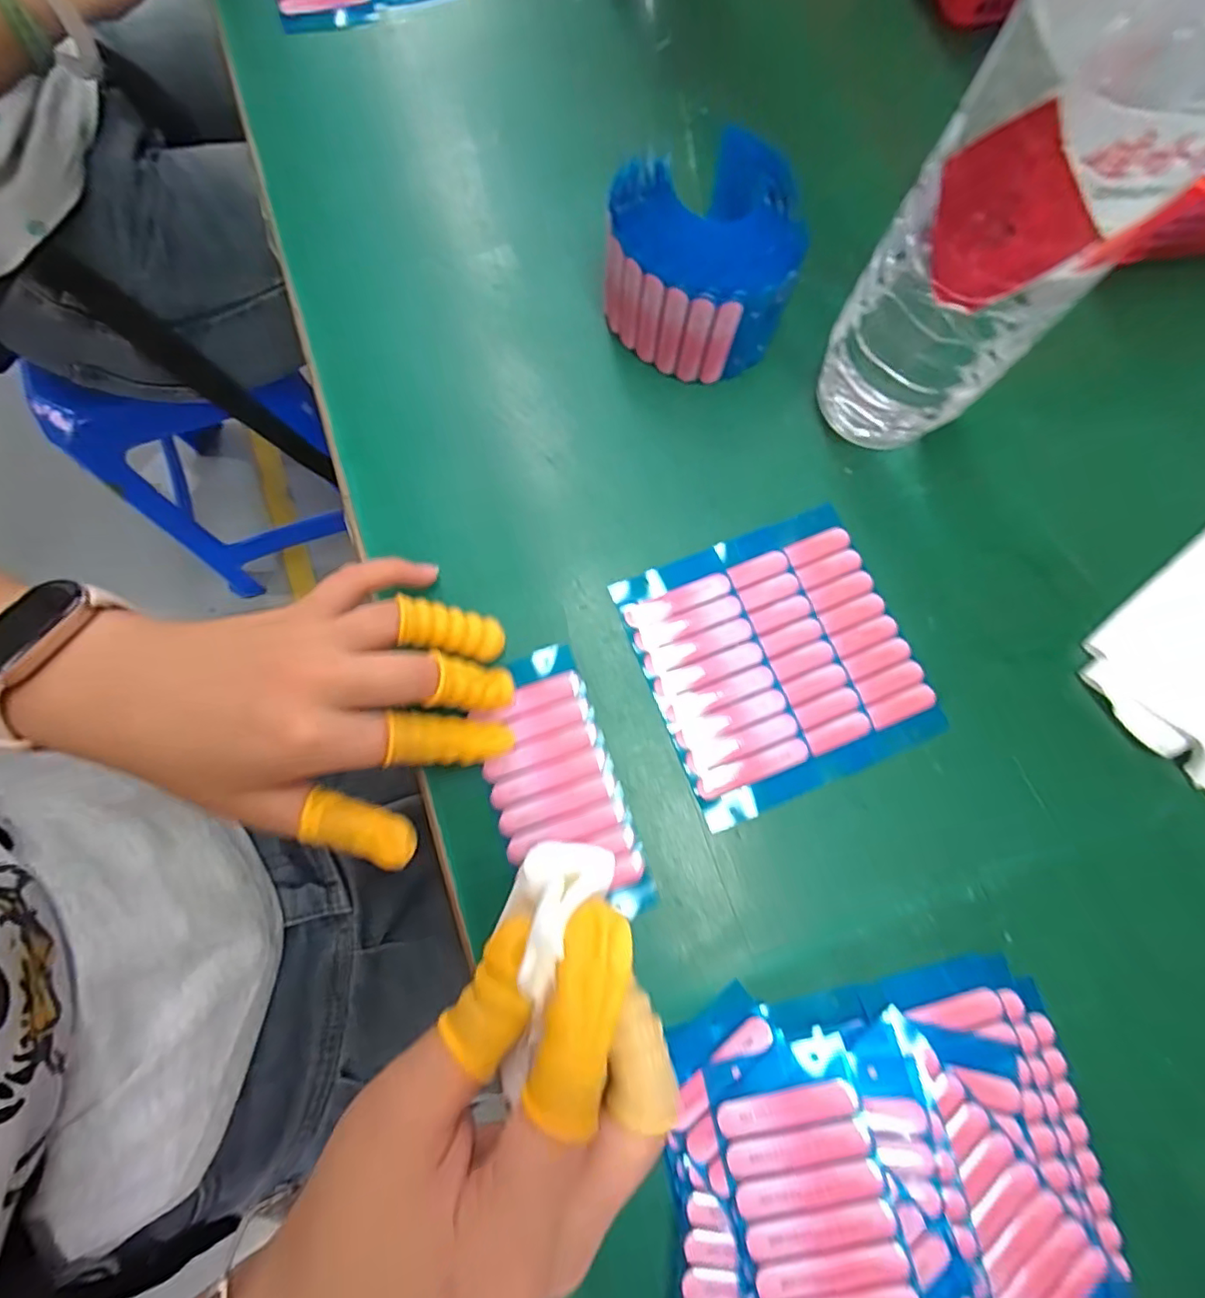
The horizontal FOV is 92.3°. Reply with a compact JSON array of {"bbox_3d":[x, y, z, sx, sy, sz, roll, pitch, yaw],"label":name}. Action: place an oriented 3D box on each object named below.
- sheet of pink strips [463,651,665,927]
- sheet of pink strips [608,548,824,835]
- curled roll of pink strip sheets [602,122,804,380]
[{"bbox_3d":[-0.021,0.060,0.253,0.054,0.004,0.117,-19,78,-4],"label":"sheet of pink strips"},{"bbox_3d":[0.051,0.016,0.263,0.054,0.004,0.119,-21,79,-5],"label":"sheet of pink strips"},{"bbox_3d":[0.043,-0.177,0.272,0.079,0.067,0.075,0,78,0],"label":"curled roll of pink strip sheets"}]

